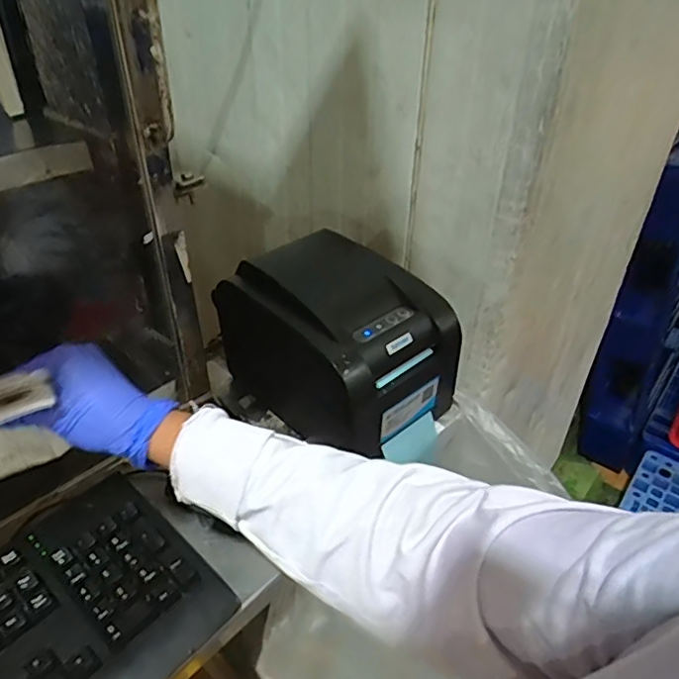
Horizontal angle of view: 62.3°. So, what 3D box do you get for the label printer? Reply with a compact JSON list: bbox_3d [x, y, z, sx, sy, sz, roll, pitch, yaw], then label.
[{"bbox_3d":[-0.001,-0.004,0.579,0.159,0.151,0.206,-30,47,-34],"label":"label printer"}]

